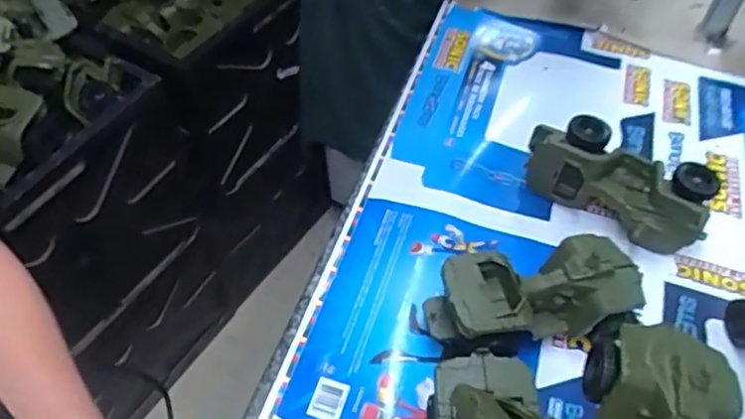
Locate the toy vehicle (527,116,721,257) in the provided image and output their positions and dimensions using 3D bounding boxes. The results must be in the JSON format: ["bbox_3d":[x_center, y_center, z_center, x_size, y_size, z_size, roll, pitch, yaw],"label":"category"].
[{"bbox_3d":[0.249,-0.025,0.641,0.187,0.079,0.070,30,55,20],"label":"toy vehicle"}]

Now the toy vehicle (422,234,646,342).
[{"bbox_3d":[0.140,0.079,0.551,0.181,0.081,0.079,-10,52,-11],"label":"toy vehicle"}]

